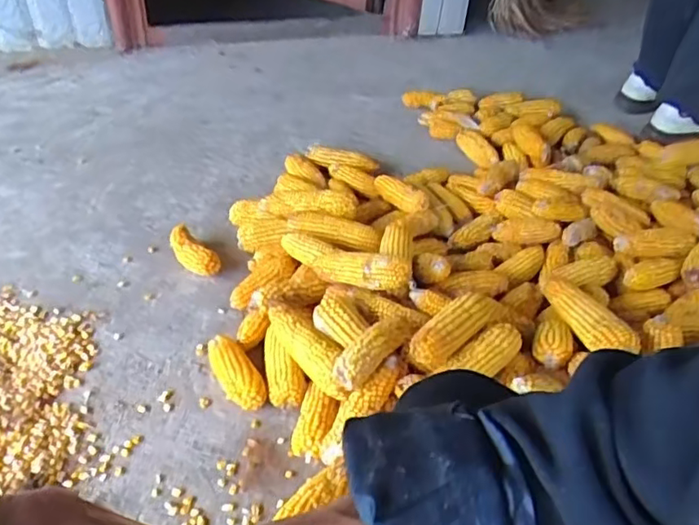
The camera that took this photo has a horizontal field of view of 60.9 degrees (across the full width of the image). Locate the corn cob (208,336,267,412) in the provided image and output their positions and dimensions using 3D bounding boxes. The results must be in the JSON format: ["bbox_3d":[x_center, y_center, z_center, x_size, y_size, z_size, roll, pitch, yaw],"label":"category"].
[{"bbox_3d":[-0.161,0.153,0.837,0.051,0.041,0.139,-22,48,-27],"label":"corn cob"}]

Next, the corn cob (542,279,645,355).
[{"bbox_3d":[0.346,0.073,0.890,0.047,0.044,0.216,-3,21,-9],"label":"corn cob"}]

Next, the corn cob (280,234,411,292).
[{"bbox_3d":[-0.015,0.001,0.926,0.225,0.049,0.066,17,41,34],"label":"corn cob"}]

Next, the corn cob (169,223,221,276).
[{"bbox_3d":[-0.269,-0.015,1.016,0.048,0.047,0.121,-31,52,-33],"label":"corn cob"}]

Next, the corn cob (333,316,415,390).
[{"bbox_3d":[0.038,0.110,0.781,0.044,0.049,0.145,30,46,26],"label":"corn cob"}]

